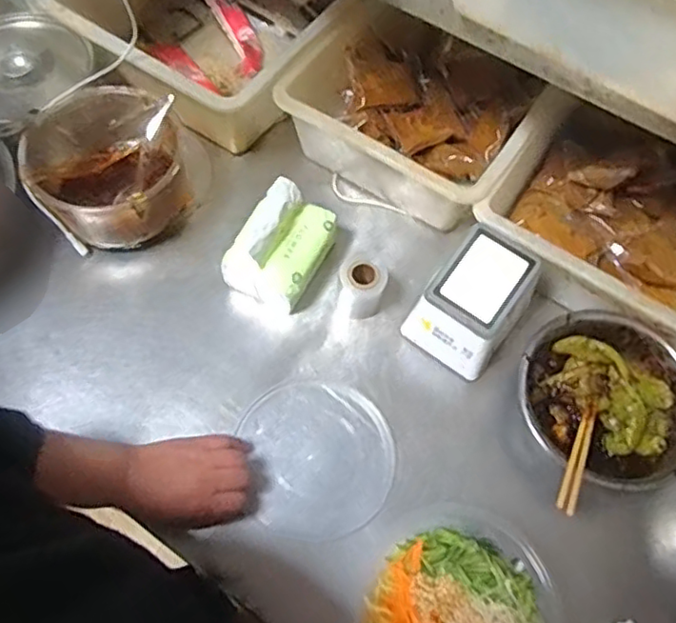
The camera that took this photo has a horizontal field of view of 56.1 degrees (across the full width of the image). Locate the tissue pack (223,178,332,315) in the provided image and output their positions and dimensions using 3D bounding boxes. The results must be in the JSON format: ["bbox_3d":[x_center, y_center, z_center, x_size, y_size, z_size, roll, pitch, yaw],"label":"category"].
[{"bbox_3d":[-0.062,-0.073,0.716,0.094,0.100,0.120,25,66,10],"label":"tissue pack"}]

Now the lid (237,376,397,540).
[{"bbox_3d":[-0.018,0.150,0.664,0.143,0.011,0.163,-10,65,-7],"label":"lid"}]

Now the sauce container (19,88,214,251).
[{"bbox_3d":[-0.260,-0.165,0.745,0.173,0.099,0.168,1,64,-2],"label":"sauce container"}]

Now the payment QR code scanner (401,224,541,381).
[{"bbox_3d":[0.147,-0.008,0.685,0.106,0.100,0.117,36,68,15],"label":"payment QR code scanner"}]

